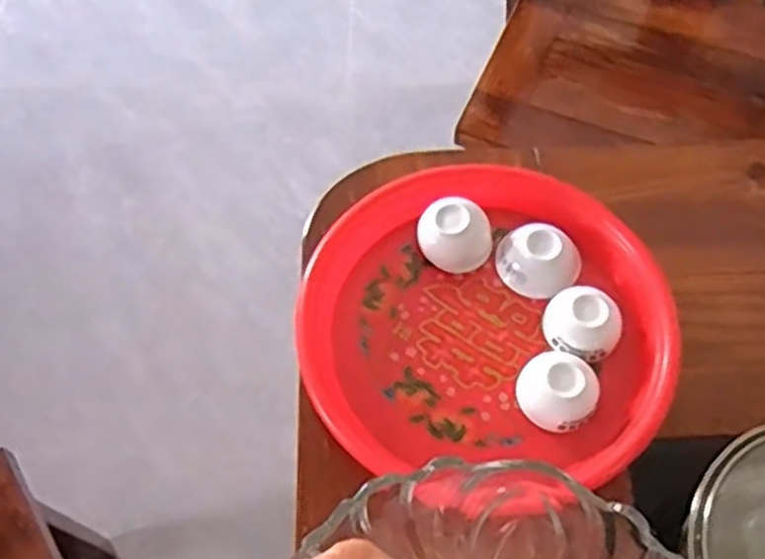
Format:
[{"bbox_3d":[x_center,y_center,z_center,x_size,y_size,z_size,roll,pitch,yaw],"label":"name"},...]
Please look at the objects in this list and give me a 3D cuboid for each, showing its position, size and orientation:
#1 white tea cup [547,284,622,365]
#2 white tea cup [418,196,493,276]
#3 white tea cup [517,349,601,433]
[{"bbox_3d":[0.141,0.033,0.549,0.051,0.029,0.048,0,61,1],"label":"white tea cup"},{"bbox_3d":[0.054,-0.034,0.580,0.056,0.038,0.048,8,61,6],"label":"white tea cup"},{"bbox_3d":[0.117,0.074,0.524,0.048,0.030,0.051,0,61,1],"label":"white tea cup"}]

